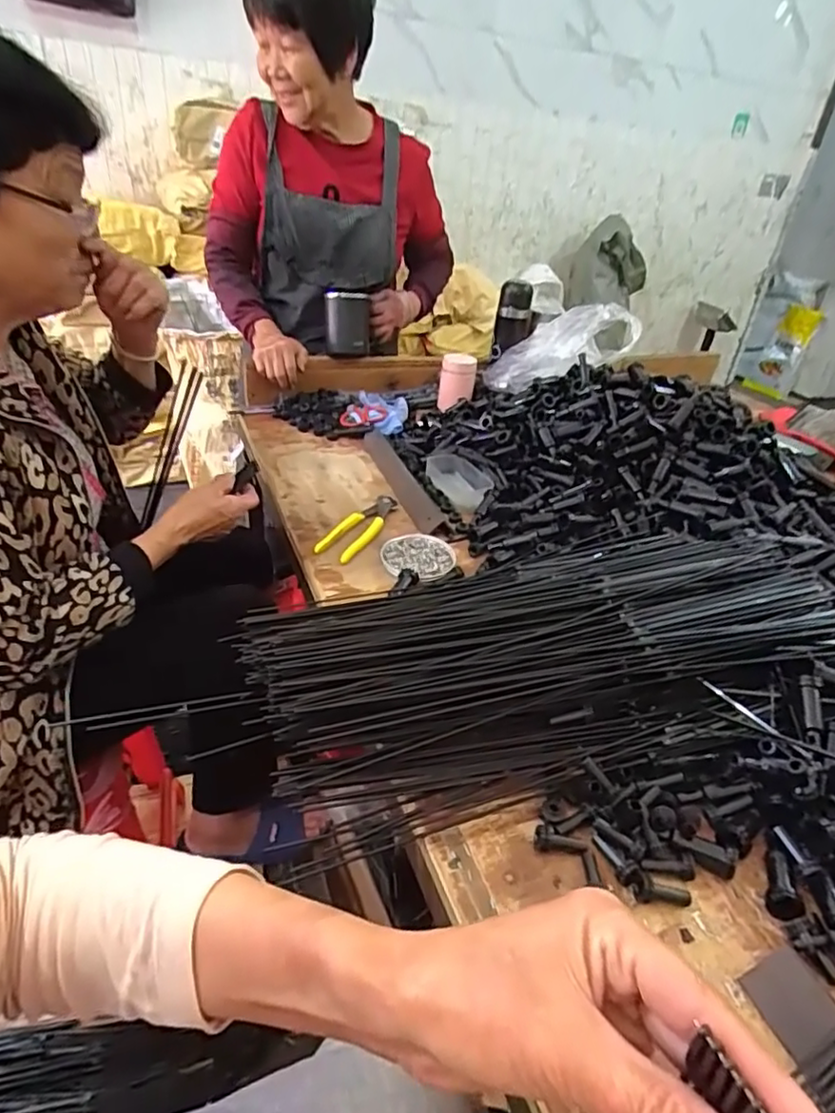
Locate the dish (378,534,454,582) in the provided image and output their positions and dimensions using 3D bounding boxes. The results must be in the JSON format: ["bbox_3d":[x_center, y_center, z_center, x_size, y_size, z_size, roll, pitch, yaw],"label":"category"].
[{"bbox_3d":[0.001,-0.001,0.783,0.091,0.019,0.083,6,31,-1],"label":"dish"}]

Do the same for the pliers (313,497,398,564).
[{"bbox_3d":[-0.078,-0.041,0.826,0.049,0.024,0.160,18,33,18],"label":"pliers"}]

